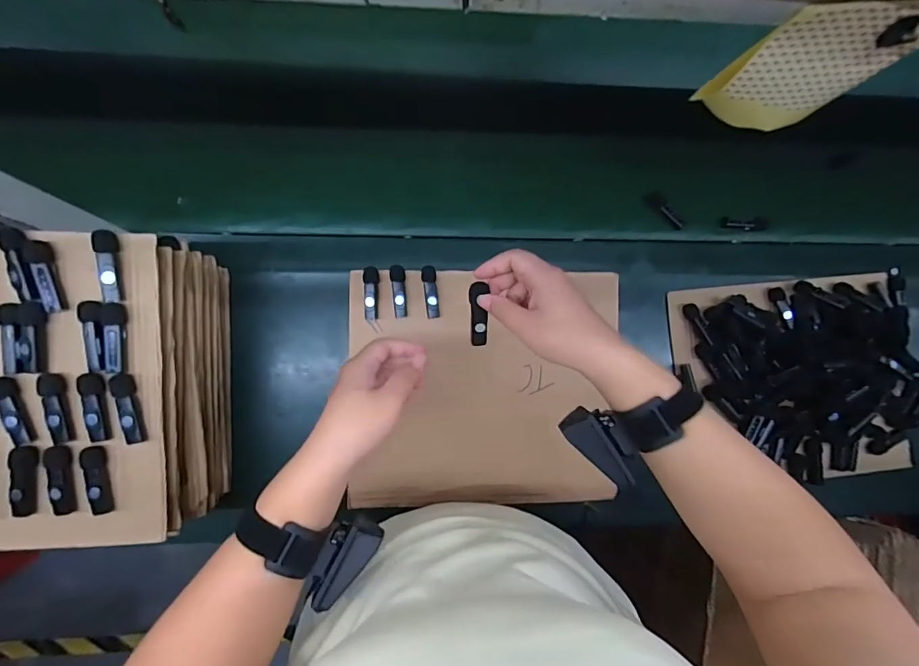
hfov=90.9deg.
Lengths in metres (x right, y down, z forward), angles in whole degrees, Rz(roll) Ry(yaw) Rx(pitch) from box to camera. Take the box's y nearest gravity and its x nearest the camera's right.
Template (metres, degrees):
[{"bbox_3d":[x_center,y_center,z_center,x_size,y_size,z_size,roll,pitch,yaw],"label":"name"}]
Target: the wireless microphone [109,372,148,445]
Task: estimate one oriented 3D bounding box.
[{"bbox_3d":[-0.313,0.072,0.428,0.016,0.020,0.066,-13,86,-6],"label":"wireless microphone"}]

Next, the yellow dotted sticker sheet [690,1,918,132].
[{"bbox_3d":[0.221,-0.167,0.293,0.096,0.122,0.012,2,85,-5],"label":"yellow dotted sticker sheet"}]

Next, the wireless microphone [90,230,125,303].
[{"bbox_3d":[-0.326,-0.062,0.419,0.016,0.018,0.066,-4,85,-5],"label":"wireless microphone"}]

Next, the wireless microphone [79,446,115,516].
[{"bbox_3d":[-0.342,0.140,0.427,0.016,0.022,0.064,-8,86,-6],"label":"wireless microphone"}]

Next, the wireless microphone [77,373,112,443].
[{"bbox_3d":[-0.339,0.069,0.423,0.019,0.015,0.063,-8,86,-6],"label":"wireless microphone"}]

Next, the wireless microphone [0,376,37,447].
[{"bbox_3d":[-0.412,0.073,0.416,0.019,0.019,0.063,-11,86,-6],"label":"wireless microphone"}]

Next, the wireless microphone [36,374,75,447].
[{"bbox_3d":[-0.373,0.070,0.419,0.018,0.012,0.065,-13,86,-6],"label":"wireless microphone"}]

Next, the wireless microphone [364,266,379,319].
[{"bbox_3d":[-0.112,-0.051,0.576,0.018,0.015,0.066,-2,85,-5],"label":"wireless microphone"}]

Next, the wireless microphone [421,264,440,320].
[{"bbox_3d":[-0.037,-0.052,0.577,0.018,0.023,0.067,-5,85,-5],"label":"wireless microphone"}]

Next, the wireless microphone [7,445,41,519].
[{"bbox_3d":[-0.405,0.137,0.420,0.023,0.013,0.065,2,85,-5],"label":"wireless microphone"}]

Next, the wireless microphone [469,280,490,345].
[{"bbox_3d":[0.019,-0.014,0.424,0.018,0.015,0.064,-6,118,-5],"label":"wireless microphone"}]

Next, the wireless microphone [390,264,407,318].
[{"bbox_3d":[-0.078,-0.053,0.576,0.018,0.015,0.065,-3,85,-5],"label":"wireless microphone"}]

